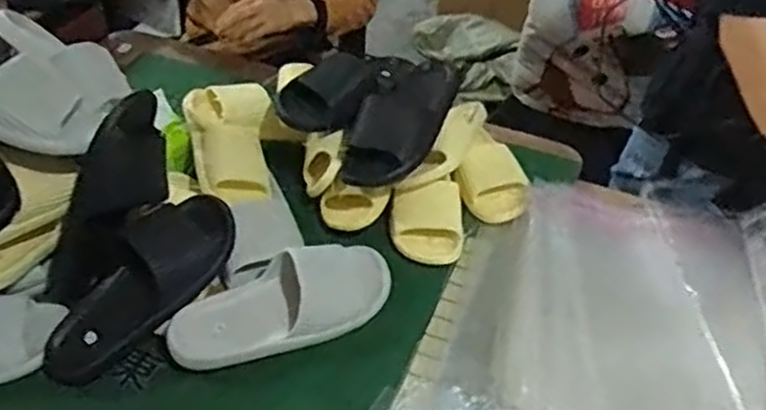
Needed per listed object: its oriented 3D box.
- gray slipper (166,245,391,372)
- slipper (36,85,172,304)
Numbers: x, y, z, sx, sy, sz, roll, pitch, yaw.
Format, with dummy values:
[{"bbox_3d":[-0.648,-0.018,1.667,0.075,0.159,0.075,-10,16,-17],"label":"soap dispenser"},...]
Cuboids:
[{"bbox_3d":[-0.127,0.118,0.885,0.286,0.064,0.123,-17,48,-20],"label":"gray slipper"},{"bbox_3d":[-0.357,0.001,0.916,0.086,0.301,0.098,31,9,25],"label":"slipper"}]

